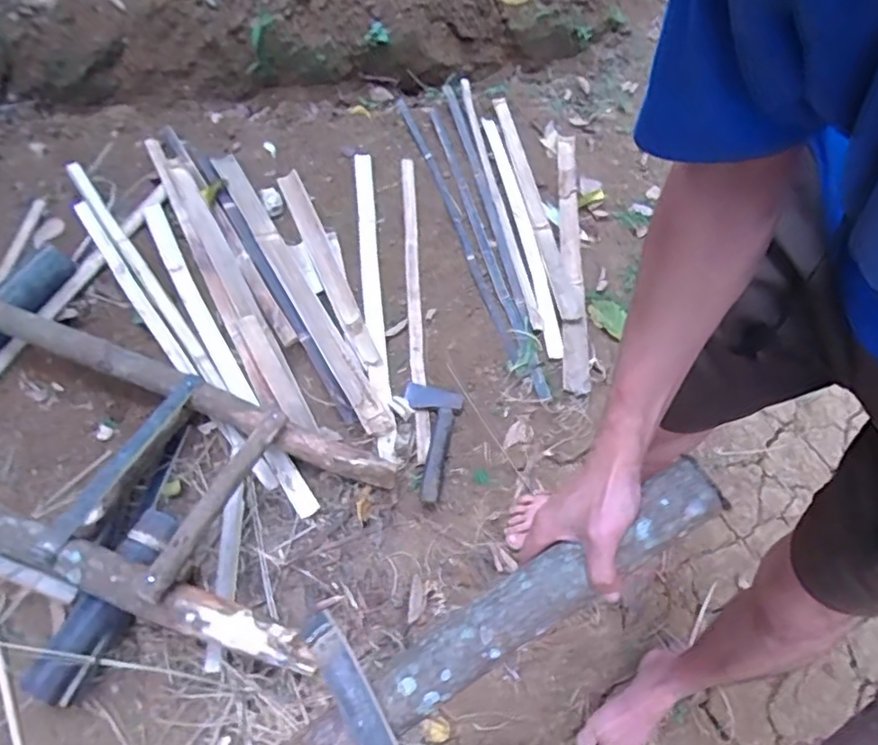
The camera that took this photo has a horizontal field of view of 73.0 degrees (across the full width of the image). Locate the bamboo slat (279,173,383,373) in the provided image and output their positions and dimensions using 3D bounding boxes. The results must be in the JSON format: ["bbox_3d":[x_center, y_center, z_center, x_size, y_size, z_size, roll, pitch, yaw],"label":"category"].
[{"bbox_3d":[-0.281,-0.275,1.491,0.061,0.020,0.722,-20,60,-14],"label":"bamboo slat"}]

